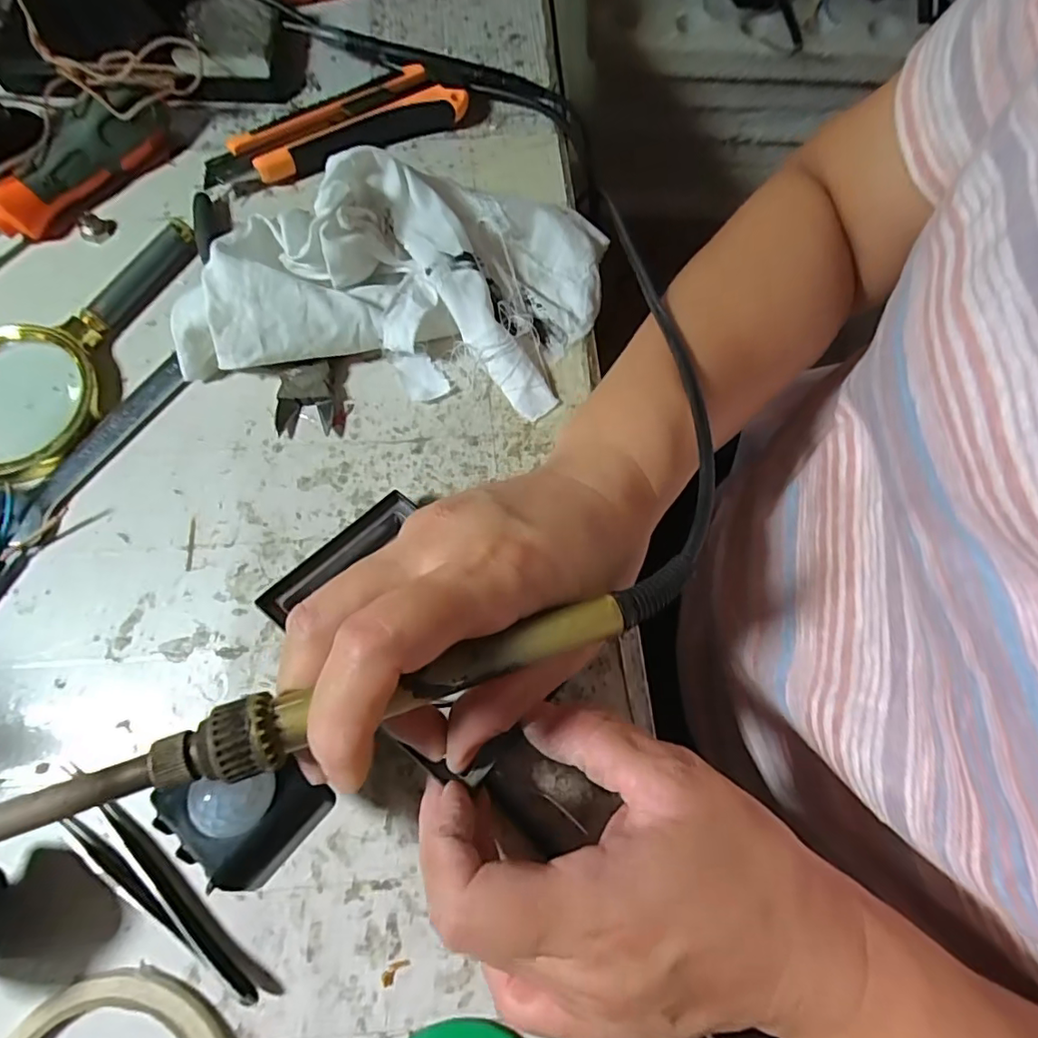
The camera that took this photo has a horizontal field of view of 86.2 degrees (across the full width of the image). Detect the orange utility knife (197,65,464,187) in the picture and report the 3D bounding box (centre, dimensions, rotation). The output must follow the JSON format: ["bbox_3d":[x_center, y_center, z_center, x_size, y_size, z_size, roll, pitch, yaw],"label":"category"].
[{"bbox_3d":[-0.104,-0.220,0.315,0.146,0.019,0.032,-24,74,-8],"label":"orange utility knife"}]

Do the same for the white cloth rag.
[{"bbox_3d":[-0.053,-0.126,0.272,0.194,0.050,0.126,6,72,1],"label":"white cloth rag"}]

